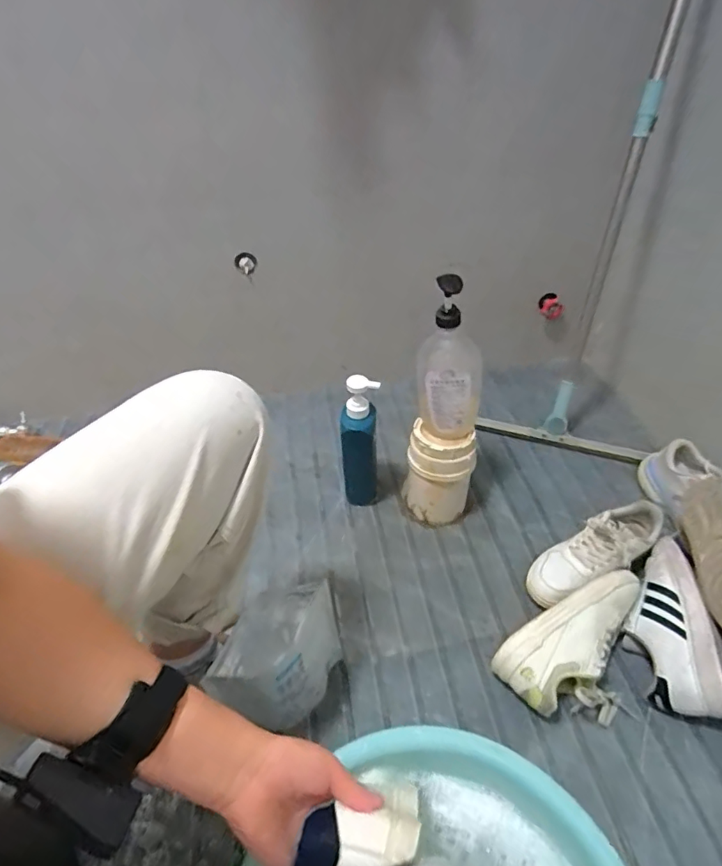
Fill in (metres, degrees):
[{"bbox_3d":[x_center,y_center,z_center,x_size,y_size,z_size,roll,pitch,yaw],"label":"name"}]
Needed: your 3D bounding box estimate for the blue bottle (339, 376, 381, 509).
[{"bbox_3d":[-0.001,0.023,0.853,0.062,0.256,0.057,4,45,6],"label":"blue bottle"}]

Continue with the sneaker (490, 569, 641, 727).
[{"bbox_3d":[0.313,0.296,0.681,0.241,0.099,0.135,-22,48,-19],"label":"sneaker"}]

